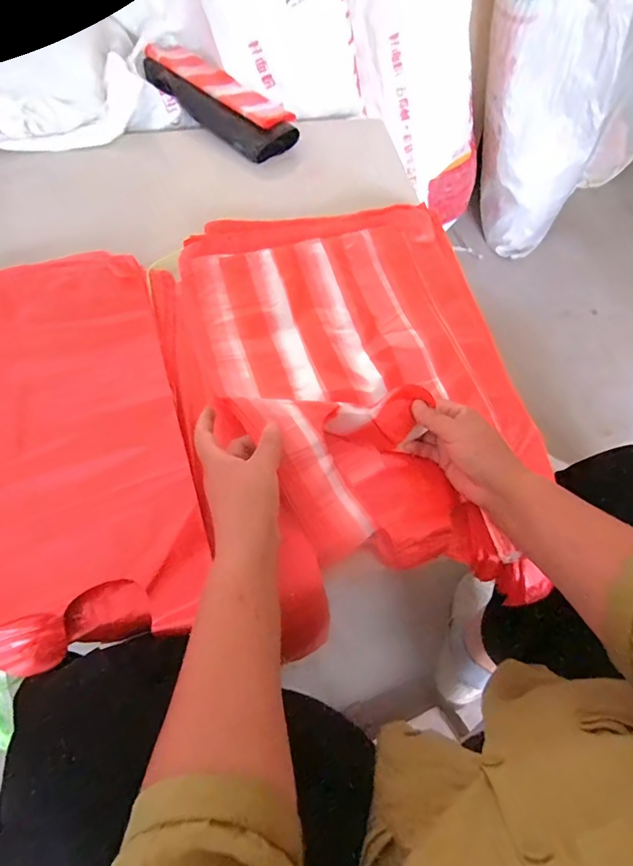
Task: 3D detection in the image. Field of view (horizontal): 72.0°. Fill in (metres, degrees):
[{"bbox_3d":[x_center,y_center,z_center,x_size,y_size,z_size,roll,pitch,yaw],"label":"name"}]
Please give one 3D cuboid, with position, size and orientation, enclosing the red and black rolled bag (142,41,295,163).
[{"bbox_3d":[-0.170,-0.586,0.778,0.315,0.070,0.115,37,68,15],"label":"red and black rolled bag"}]

